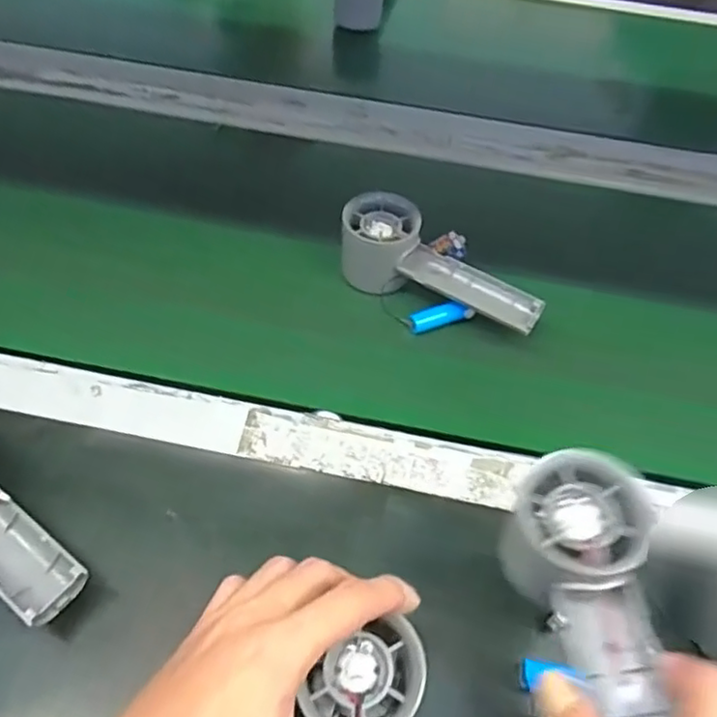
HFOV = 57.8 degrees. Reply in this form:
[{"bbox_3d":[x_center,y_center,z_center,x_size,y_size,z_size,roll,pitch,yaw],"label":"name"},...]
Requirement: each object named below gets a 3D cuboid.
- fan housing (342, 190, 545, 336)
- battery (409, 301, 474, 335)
[{"bbox_3d":[0.062,-0.071,0.482,0.154,0.049,0.053,20,56,13],"label":"fan housing"},{"bbox_3d":[0.062,-0.031,0.488,0.051,0.012,0.015,-16,60,-18],"label":"battery"}]

